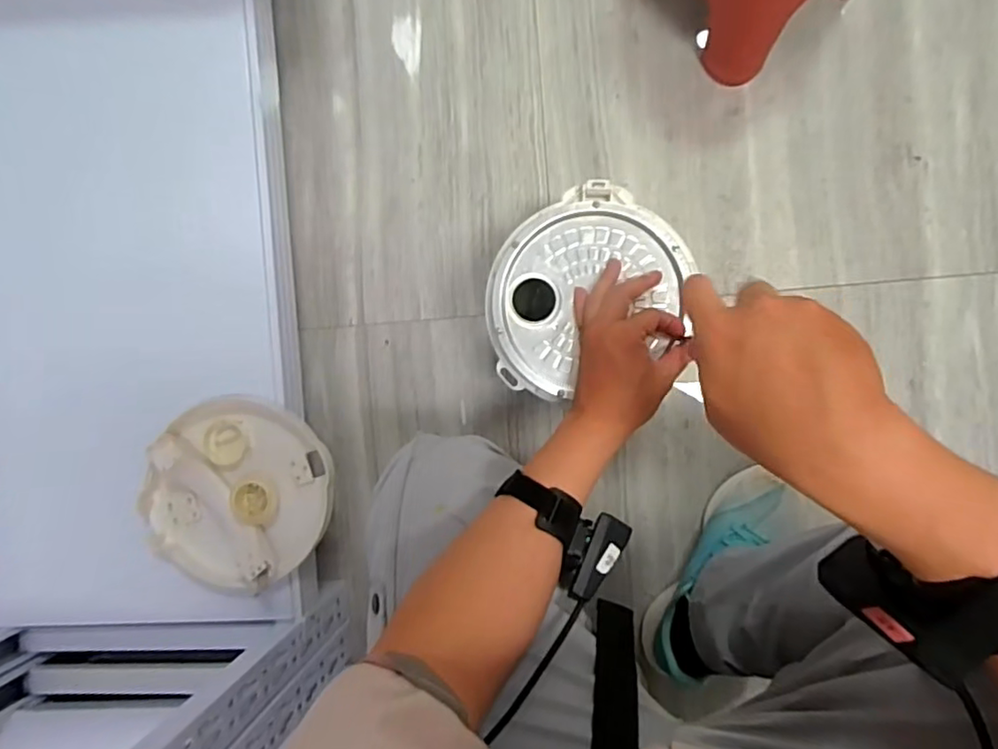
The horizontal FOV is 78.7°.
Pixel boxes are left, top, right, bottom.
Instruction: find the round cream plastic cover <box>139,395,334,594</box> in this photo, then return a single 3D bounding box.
[{"bbox_3d":[-0.286,0.135,0.662,0.190,0.049,0.214,28,94,6],"label":"round cream plastic cover"}]

